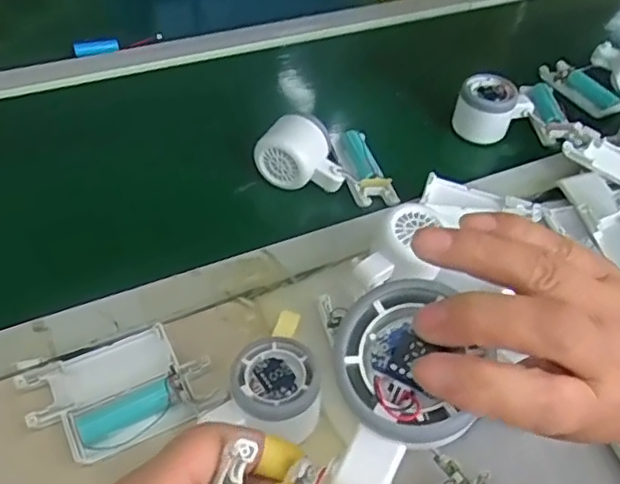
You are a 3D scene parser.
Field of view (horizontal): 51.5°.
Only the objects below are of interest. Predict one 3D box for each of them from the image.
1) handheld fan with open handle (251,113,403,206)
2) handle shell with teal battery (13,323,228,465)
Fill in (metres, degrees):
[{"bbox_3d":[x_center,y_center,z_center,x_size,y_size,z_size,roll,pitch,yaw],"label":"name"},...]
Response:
[{"bbox_3d":[0.020,-0.089,0.614,0.132,0.048,0.089,9,47,3],"label":"handheld fan with open handle"},{"bbox_3d":[-0.130,0.105,0.448,0.120,0.018,0.081,-18,54,-20],"label":"handle shell with teal battery"}]

